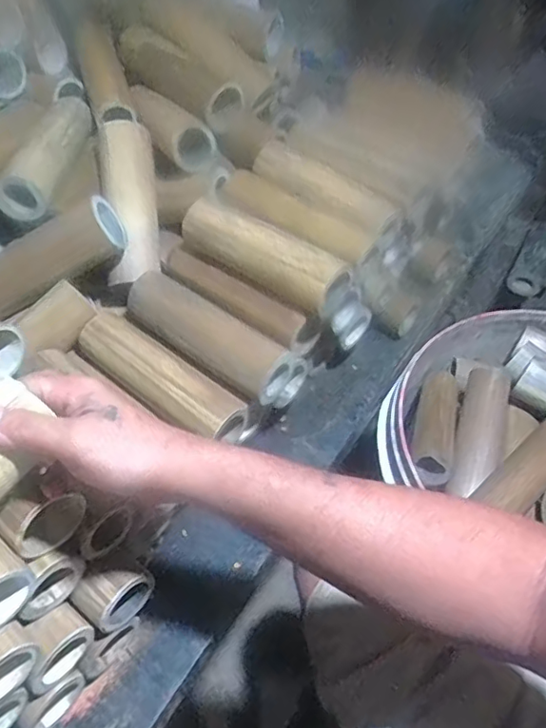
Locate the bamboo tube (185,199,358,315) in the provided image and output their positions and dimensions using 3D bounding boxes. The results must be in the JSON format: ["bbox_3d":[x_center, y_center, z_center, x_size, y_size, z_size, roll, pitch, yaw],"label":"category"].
[{"bbox_3d":[-0.009,-0.108,0.570,0.183,0.063,0.053,29,57,23],"label":"bamboo tube"}]

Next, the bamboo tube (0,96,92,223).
[{"bbox_3d":[-0.241,-0.233,0.615,0.056,0.043,0.191,3,51,3],"label":"bamboo tube"}]

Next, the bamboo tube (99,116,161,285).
[{"bbox_3d":[-0.152,-0.172,0.617,0.055,0.054,0.176,-7,79,-4],"label":"bamboo tube"}]

